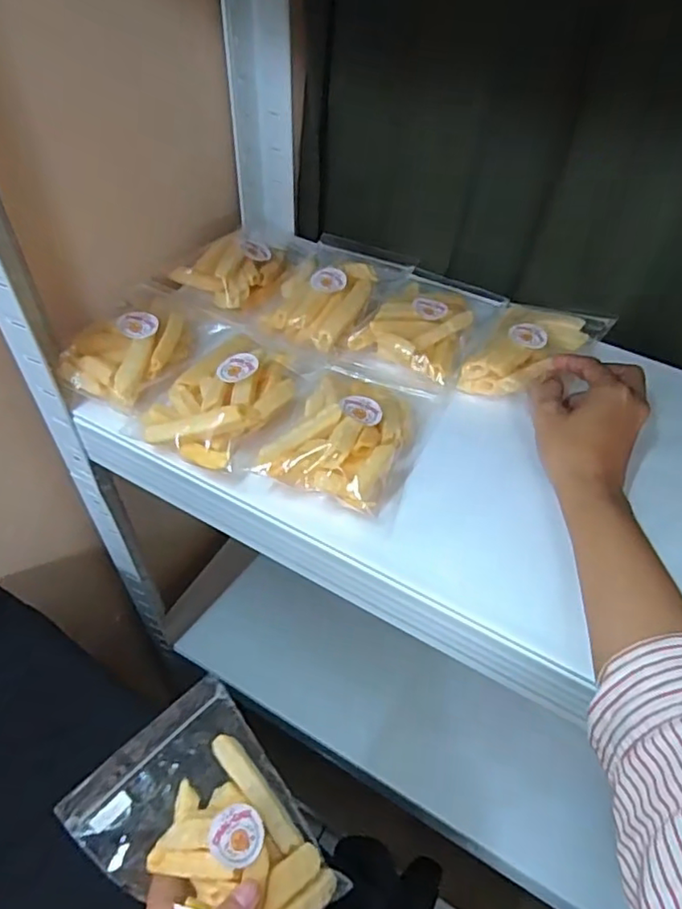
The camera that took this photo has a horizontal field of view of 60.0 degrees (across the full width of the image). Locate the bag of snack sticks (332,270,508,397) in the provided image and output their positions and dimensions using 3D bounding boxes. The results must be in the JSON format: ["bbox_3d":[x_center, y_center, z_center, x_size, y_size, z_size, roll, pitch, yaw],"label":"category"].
[{"bbox_3d":[0.073,-0.108,0.488,0.089,0.038,0.147,24,53,17],"label":"bag of snack sticks"}]

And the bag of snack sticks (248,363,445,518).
[{"bbox_3d":[0.008,-0.020,0.401,0.092,0.032,0.128,21,52,14],"label":"bag of snack sticks"}]

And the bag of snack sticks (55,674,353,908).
[{"bbox_3d":[-0.065,0.205,0.315,0.136,0.023,0.095,48,52,9],"label":"bag of snack sticks"}]

